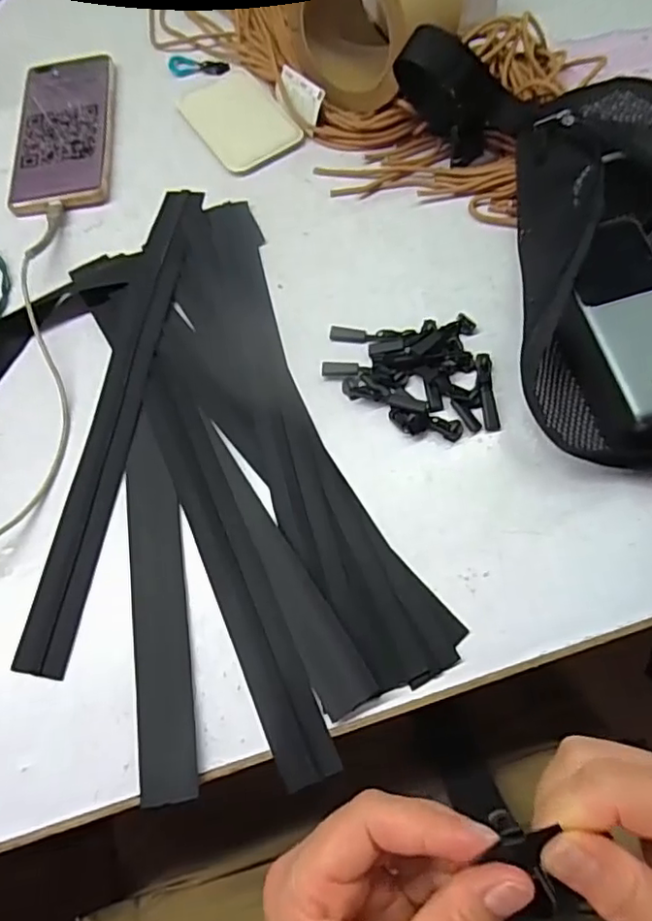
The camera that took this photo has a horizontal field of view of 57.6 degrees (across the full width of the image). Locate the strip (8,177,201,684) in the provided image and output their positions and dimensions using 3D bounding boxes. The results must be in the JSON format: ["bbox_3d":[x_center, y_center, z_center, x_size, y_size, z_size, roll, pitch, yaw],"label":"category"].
[{"bbox_3d":[-0.134,-0.043,0.389,0.032,0.009,0.346,6,70,9],"label":"strip"}]

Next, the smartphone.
[{"bbox_3d":[-0.213,-0.268,0.482,0.077,0.012,0.164,-7,67,0],"label":"smartphone"}]

